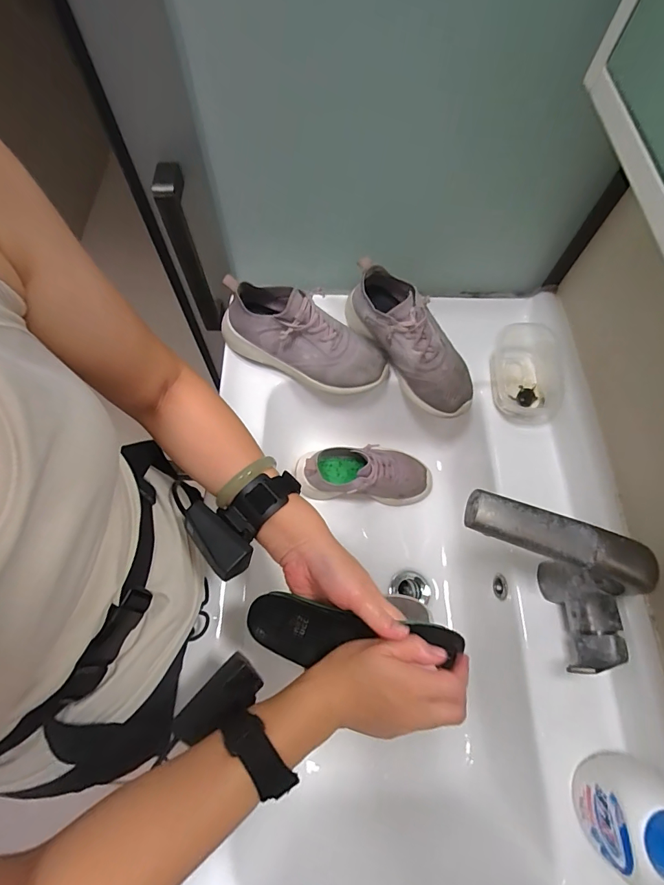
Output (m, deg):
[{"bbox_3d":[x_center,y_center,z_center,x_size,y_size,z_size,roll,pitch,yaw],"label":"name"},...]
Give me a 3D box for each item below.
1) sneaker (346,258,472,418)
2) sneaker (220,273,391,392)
[{"bbox_3d":[0.107,-0.136,0.546,0.084,0.087,0.226,-34,87,-15],"label":"sneaker"},{"bbox_3d":[-0.033,-0.138,0.537,0.227,0.105,0.085,24,66,-7],"label":"sneaker"}]

